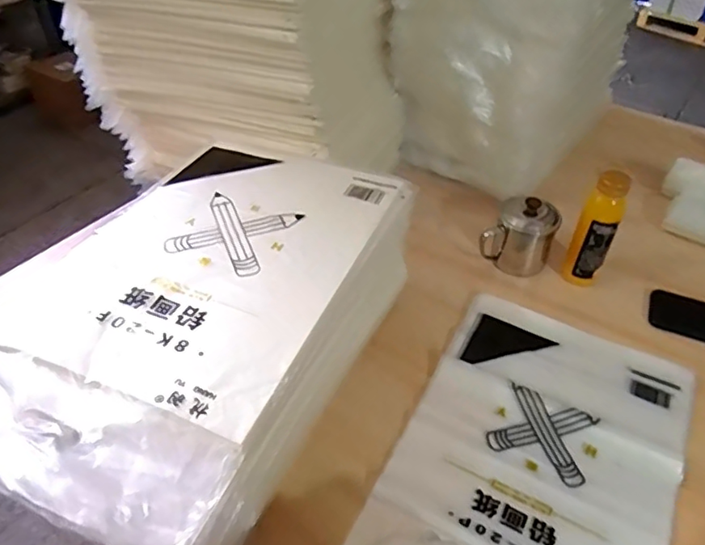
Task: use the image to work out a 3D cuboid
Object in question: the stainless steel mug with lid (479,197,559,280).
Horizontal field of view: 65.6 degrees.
[{"bbox_3d":[0.252,-0.058,0.825,0.098,0.104,0.076,17,46,17],"label":"stainless steel mug with lid"}]

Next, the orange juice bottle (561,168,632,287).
[{"bbox_3d":[0.342,-0.057,0.770,0.050,0.178,0.047,18,47,18],"label":"orange juice bottle"}]

